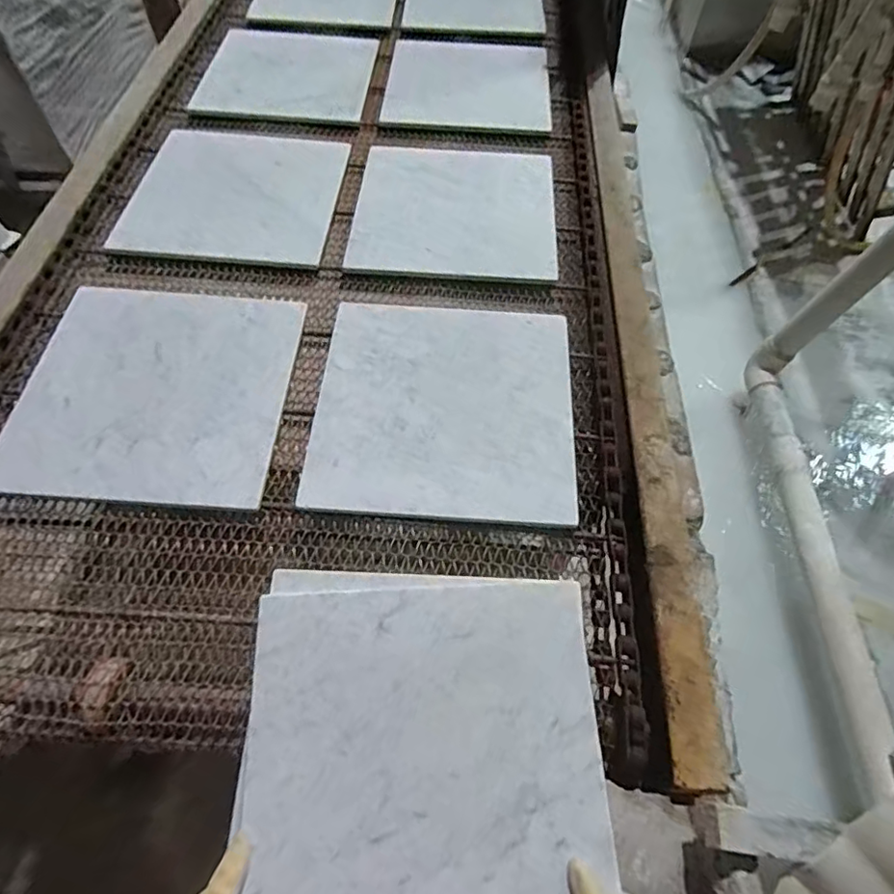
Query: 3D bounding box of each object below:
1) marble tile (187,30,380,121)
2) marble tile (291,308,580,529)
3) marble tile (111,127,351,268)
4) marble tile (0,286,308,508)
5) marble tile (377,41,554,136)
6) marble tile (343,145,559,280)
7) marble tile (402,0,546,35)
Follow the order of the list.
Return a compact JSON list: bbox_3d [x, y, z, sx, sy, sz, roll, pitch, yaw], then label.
[{"bbox_3d":[-0.294,-0.698,1.069,0.296,0.016,0.295,6,60,1],"label":"marble tile"},{"bbox_3d":[-0.002,-0.055,0.692,0.295,0.018,0.302,5,60,1],"label":"marble tile"},{"bbox_3d":[-0.324,-0.391,0.884,0.299,0.012,0.291,5,60,1],"label":"marble tile"},{"bbox_3d":[-0.347,-0.073,0.694,0.302,0.020,0.299,4,60,0],"label":"marble tile"},{"bbox_3d":[0.042,-0.680,1.078,0.295,0.013,0.298,5,60,1],"label":"marble tile"},{"bbox_3d":[0.015,-0.378,0.891,0.297,0.012,0.315,4,60,0],"label":"marble tile"},{"bbox_3d":[0.063,-1.006,1.296,0.300,0.017,0.261,4,60,0],"label":"marble tile"}]

